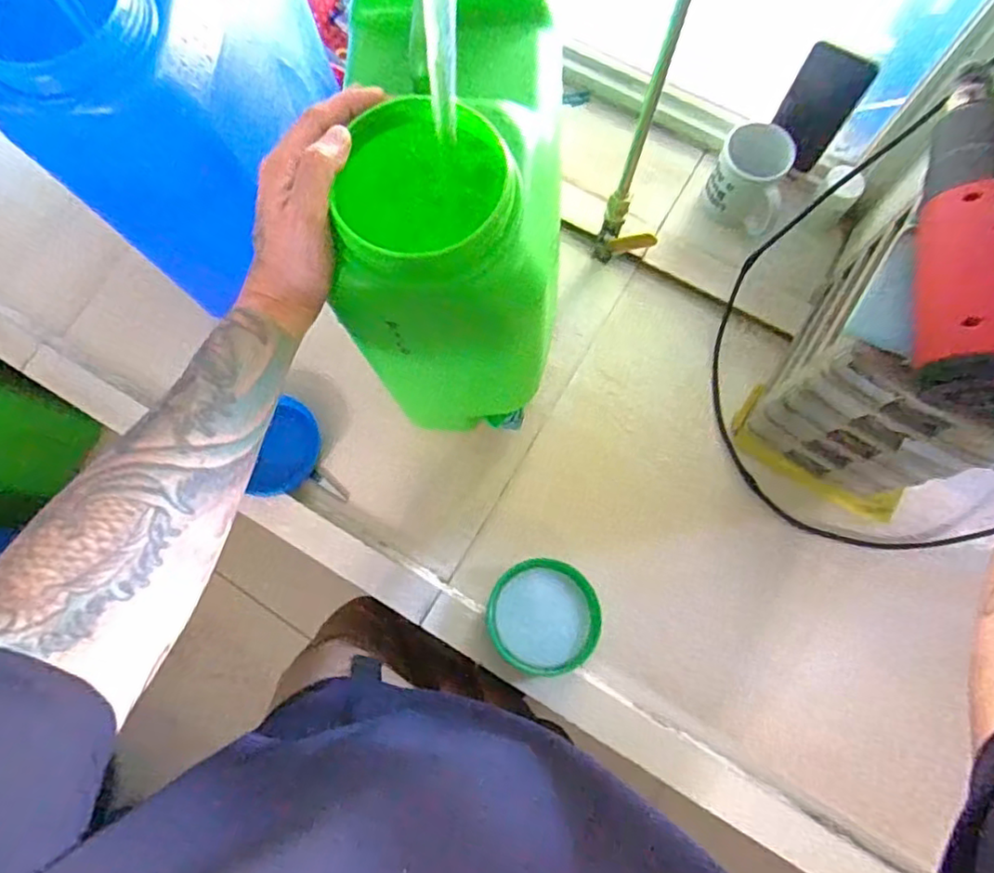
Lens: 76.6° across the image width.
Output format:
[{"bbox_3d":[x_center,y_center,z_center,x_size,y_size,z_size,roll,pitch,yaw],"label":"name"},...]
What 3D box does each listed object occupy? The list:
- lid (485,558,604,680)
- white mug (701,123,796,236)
[{"bbox_3d":[0.054,0.204,0.719,0.122,0.043,0.121,0,77,1],"label":"lid"},{"bbox_3d":[0.313,-0.317,0.781,0.096,0.112,0.075,31,79,7],"label":"white mug"}]

